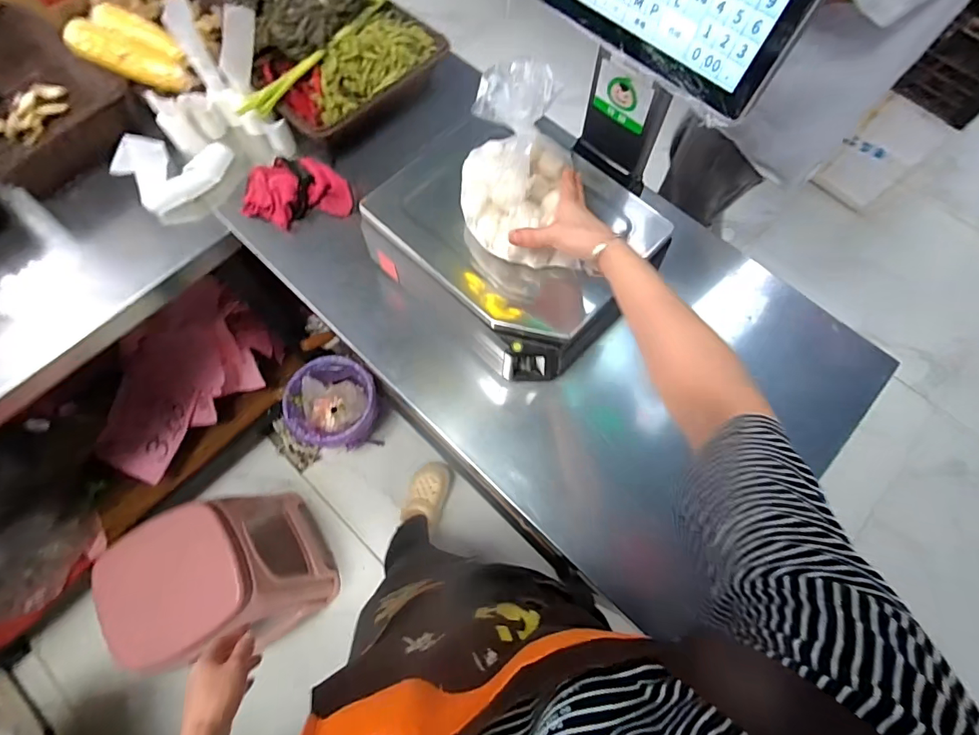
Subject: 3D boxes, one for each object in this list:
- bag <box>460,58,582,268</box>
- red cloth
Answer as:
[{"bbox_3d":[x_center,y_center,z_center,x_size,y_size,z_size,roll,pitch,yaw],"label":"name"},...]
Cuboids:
[{"bbox_3d":[0.036,-0.242,0.557,0.140,0.205,0.154,2,69,0],"label":"bag"},{"bbox_3d":[-0.347,-0.318,0.841,0.183,0.039,0.129,-13,70,-6],"label":"red cloth"}]

